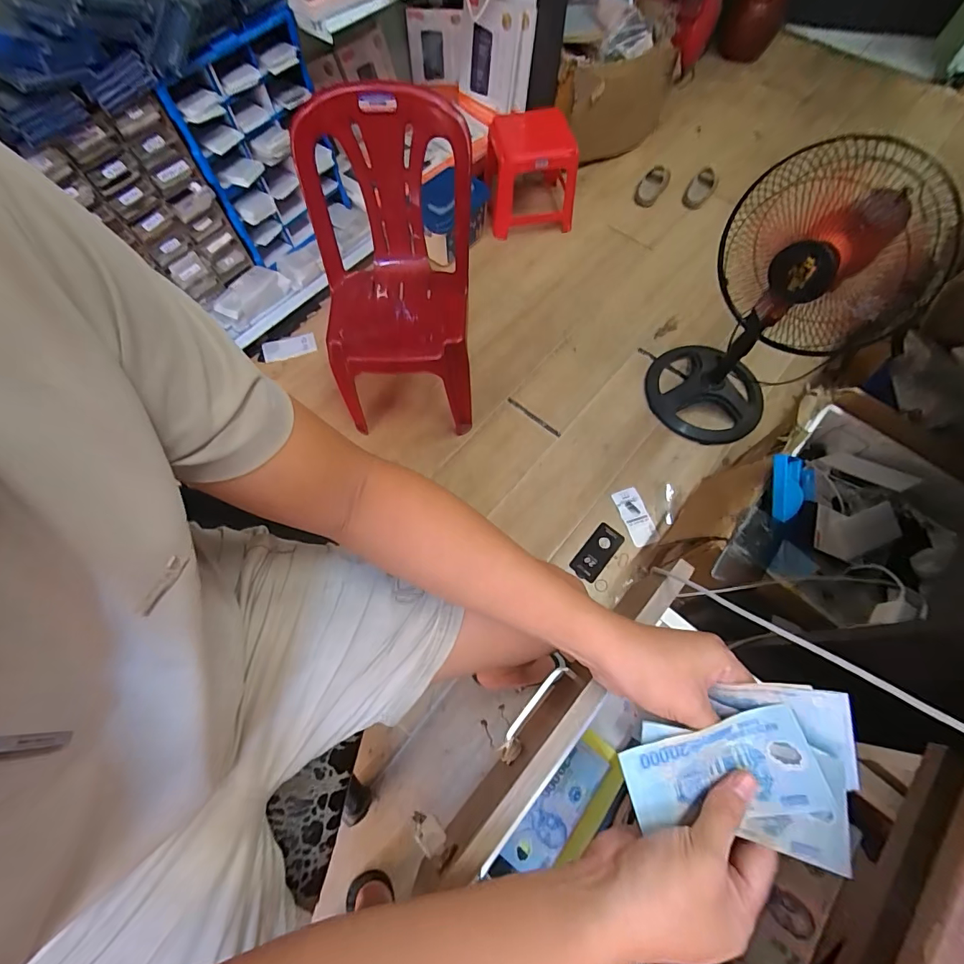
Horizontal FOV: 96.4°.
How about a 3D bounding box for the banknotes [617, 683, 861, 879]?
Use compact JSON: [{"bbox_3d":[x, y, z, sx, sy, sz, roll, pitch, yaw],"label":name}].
[{"bbox_3d":[0.184,0.203,0.311,0.151,0.041,0.102,2,67,1],"label":"banknotes"}]

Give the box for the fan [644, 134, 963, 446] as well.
[{"bbox_3d":[0.627,-0.373,0.954,0.323,0.625,0.269,27,70,11],"label":"fan"}]

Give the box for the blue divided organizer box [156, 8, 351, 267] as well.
[{"bbox_3d":[-0.539,-0.854,1.120,0.107,0.419,0.371,28,70,11],"label":"blue divided organizer box"}]

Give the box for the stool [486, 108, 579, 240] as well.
[{"bbox_3d":[0.164,-1.009,1.407,0.284,0.260,0.267,-1,67,0],"label":"stool"}]

